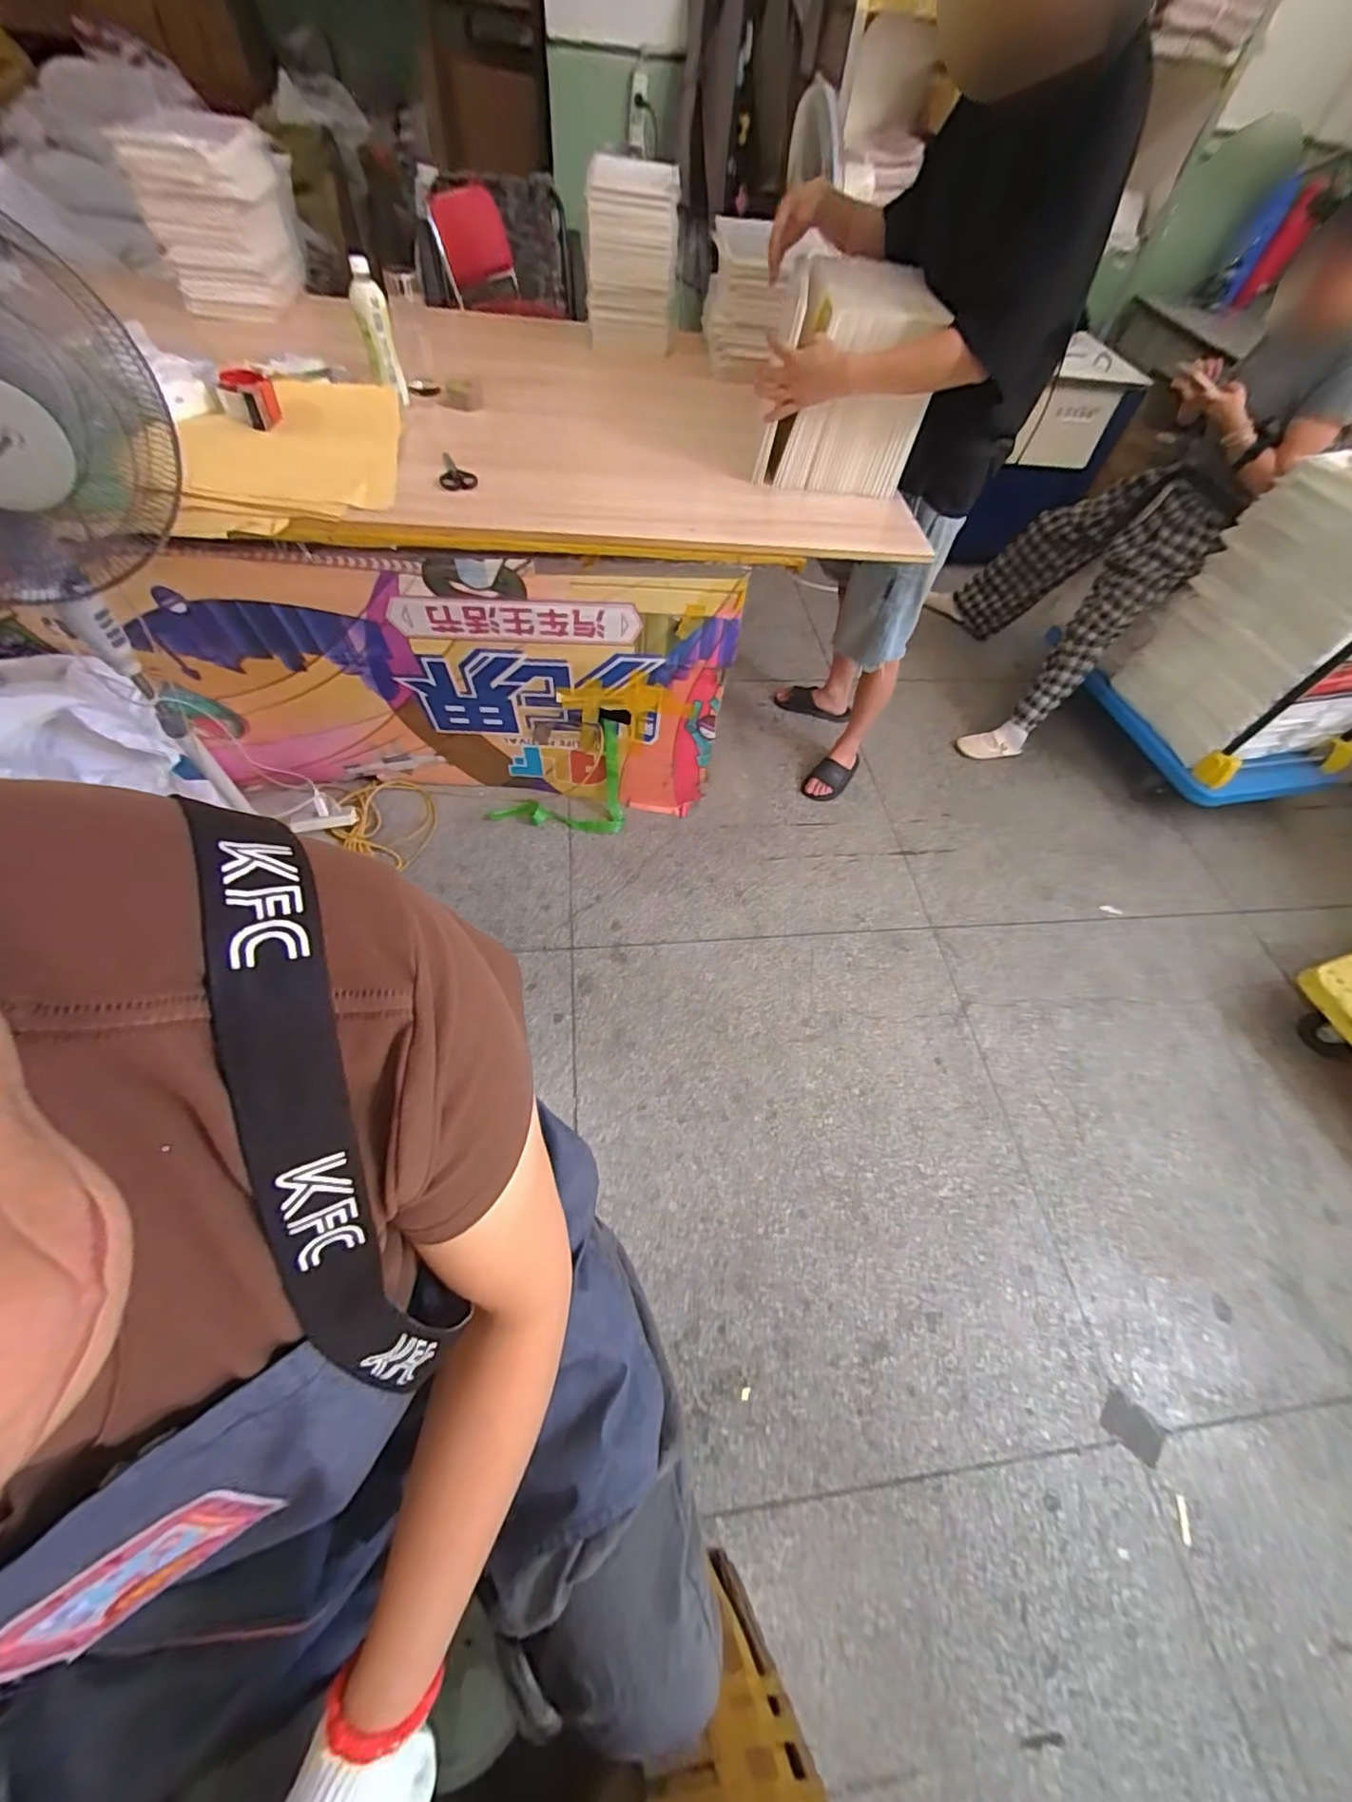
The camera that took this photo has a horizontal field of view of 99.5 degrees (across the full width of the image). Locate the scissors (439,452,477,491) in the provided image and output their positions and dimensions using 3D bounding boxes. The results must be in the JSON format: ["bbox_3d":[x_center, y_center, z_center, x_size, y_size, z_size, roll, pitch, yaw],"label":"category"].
[{"bbox_3d":[-0.414,-0.809,1.081,0.067,0.017,0.130,-13,60,-10],"label":"scissors"}]

